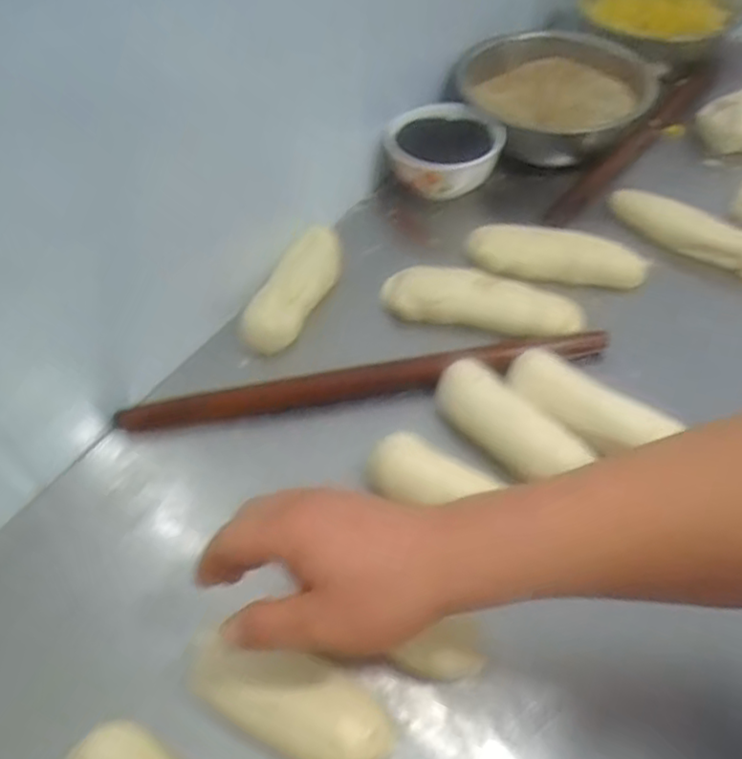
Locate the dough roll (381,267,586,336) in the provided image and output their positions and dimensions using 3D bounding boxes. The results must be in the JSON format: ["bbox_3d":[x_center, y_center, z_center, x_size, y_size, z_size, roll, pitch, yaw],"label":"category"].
[{"bbox_3d":[0.095,-0.070,0.594,0.171,0.035,0.048,7,52,8],"label":"dough roll"}]

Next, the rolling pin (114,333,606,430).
[{"bbox_3d":[-0.002,-0.002,0.544,0.392,0.025,0.027,-9,52,-5],"label":"rolling pin"}]

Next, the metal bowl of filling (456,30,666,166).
[{"bbox_3d":[0.203,-0.313,0.781,0.202,0.080,0.217,-1,51,2],"label":"metal bowl of filling"}]

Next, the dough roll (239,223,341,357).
[{"bbox_3d":[-0.065,-0.085,0.606,0.035,0.047,0.132,19,55,17],"label":"dough roll"}]

